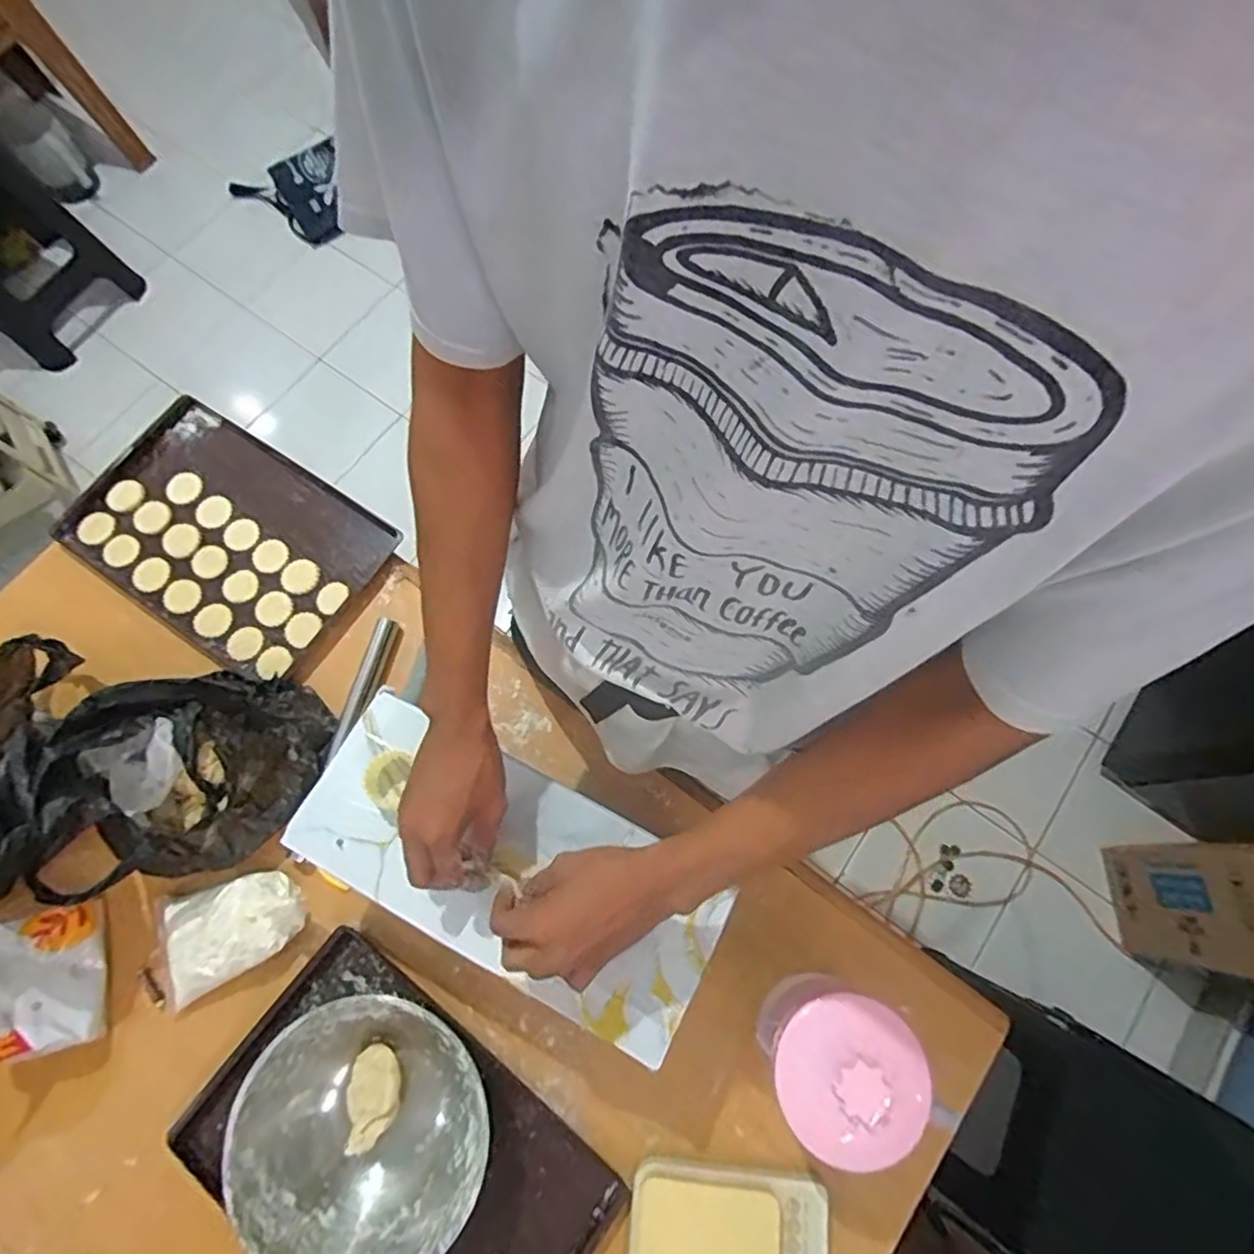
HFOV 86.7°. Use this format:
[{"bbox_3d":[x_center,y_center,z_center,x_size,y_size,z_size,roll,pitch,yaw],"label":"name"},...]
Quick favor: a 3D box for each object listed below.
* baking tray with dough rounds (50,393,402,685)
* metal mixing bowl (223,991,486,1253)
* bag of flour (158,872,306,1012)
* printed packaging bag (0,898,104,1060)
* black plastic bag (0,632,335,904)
[{"bbox_3d":[-0.492,-0.113,0.821,0.364,0.029,0.247,31,75,10],"label":"baking tray with dough rounds"},{"bbox_3d":[-0.232,0.454,0.603,0.205,0.085,0.204,0,73,1],"label":"metal mixing bowl"},{"bbox_3d":[-0.410,0.303,0.675,0.145,0.038,0.101,-29,74,-8],"label":"bag of flour"},{"bbox_3d":[-0.570,0.333,0.617,0.083,0.119,0.130,-9,73,-2],"label":"printed packaging bag"},{"bbox_3d":[-0.517,0.136,0.660,0.353,0.161,0.238,7,73,3],"label":"black plastic bag"}]

